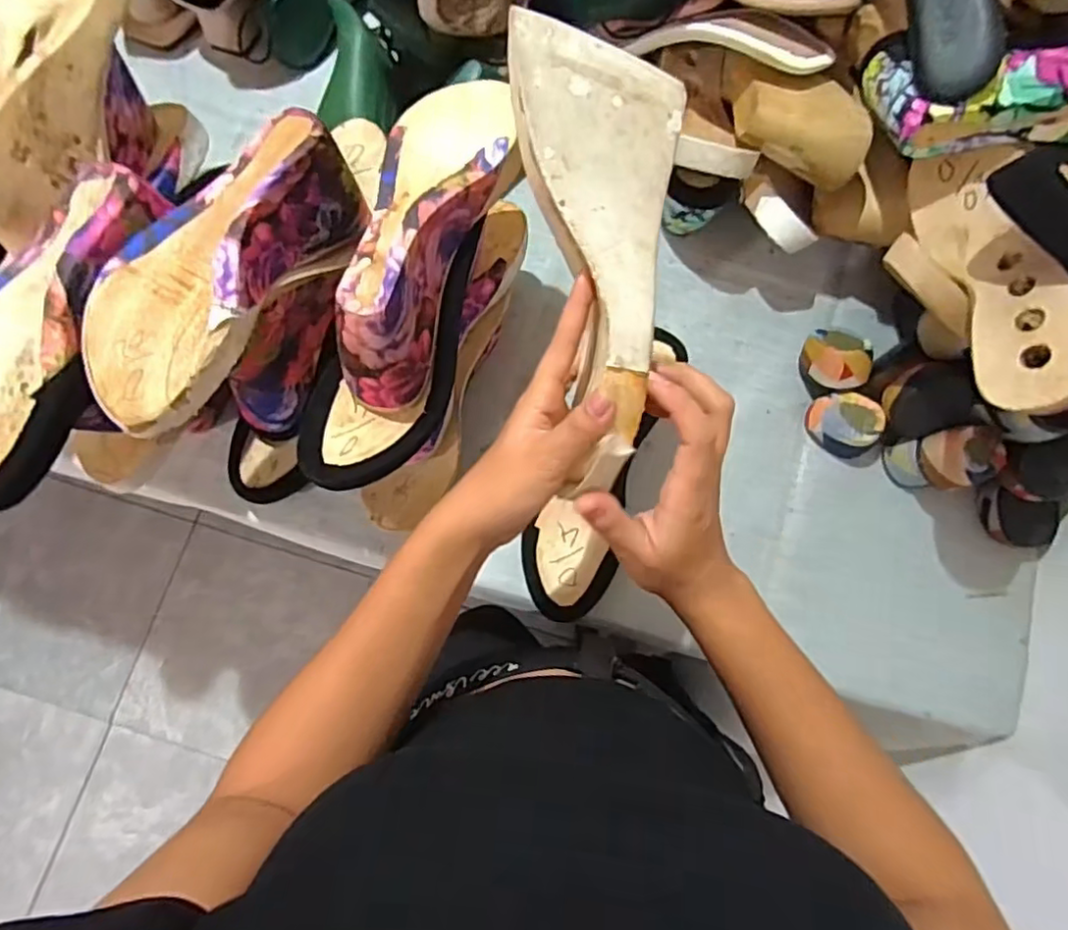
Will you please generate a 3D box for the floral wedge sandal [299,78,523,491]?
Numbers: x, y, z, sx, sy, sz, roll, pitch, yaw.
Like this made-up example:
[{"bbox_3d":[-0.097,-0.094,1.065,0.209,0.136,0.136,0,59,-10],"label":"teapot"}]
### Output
[{"bbox_3d":[-0.082,-0.119,0.408,0.081,0.094,0.288,21,96,3],"label":"floral wedge sandal"}]

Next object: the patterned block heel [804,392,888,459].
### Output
[{"bbox_3d":[0.278,-0.035,0.571,0.053,0.036,0.054,4,77,0],"label":"patterned block heel"}]

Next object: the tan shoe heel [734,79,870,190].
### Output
[{"bbox_3d":[0.209,-0.269,0.491,0.107,0.045,0.067,27,78,5],"label":"tan shoe heel"}]

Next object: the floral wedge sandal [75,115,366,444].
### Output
[{"bbox_3d":[-0.187,-0.121,0.383,0.082,0.071,0.219,26,64,5],"label":"floral wedge sandal"}]

